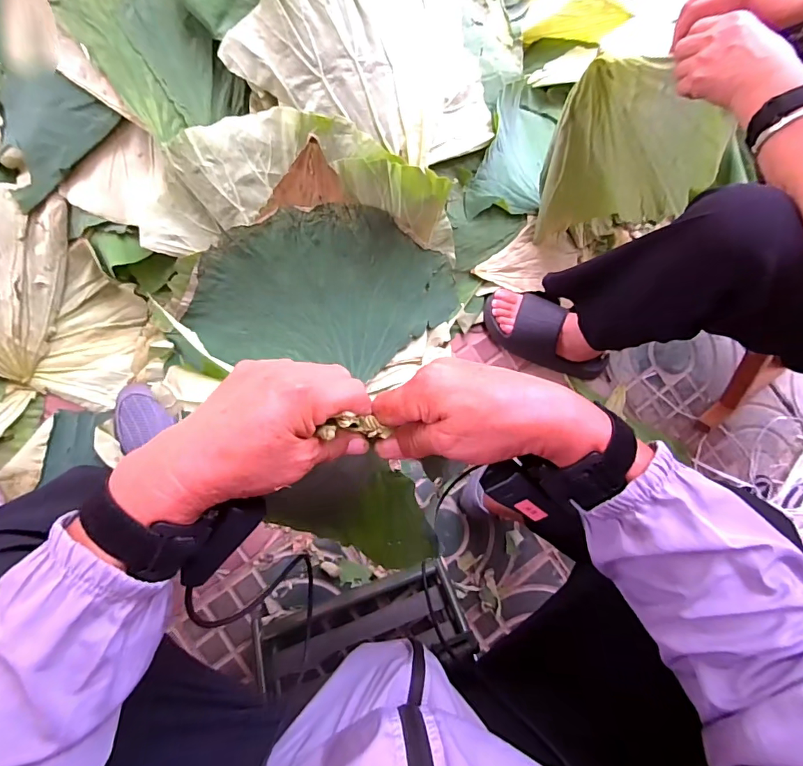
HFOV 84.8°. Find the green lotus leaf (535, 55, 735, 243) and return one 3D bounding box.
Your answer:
[{"bbox_3d":[0.331,-0.341,0.714,0.212,0.340,0.102,28,81,-4],"label":"green lotus leaf"}]

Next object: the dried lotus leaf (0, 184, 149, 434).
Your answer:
[{"bbox_3d":[-0.642,-0.102,0.701,0.392,0.060,0.392,-4,99,-28],"label":"dried lotus leaf"}]

